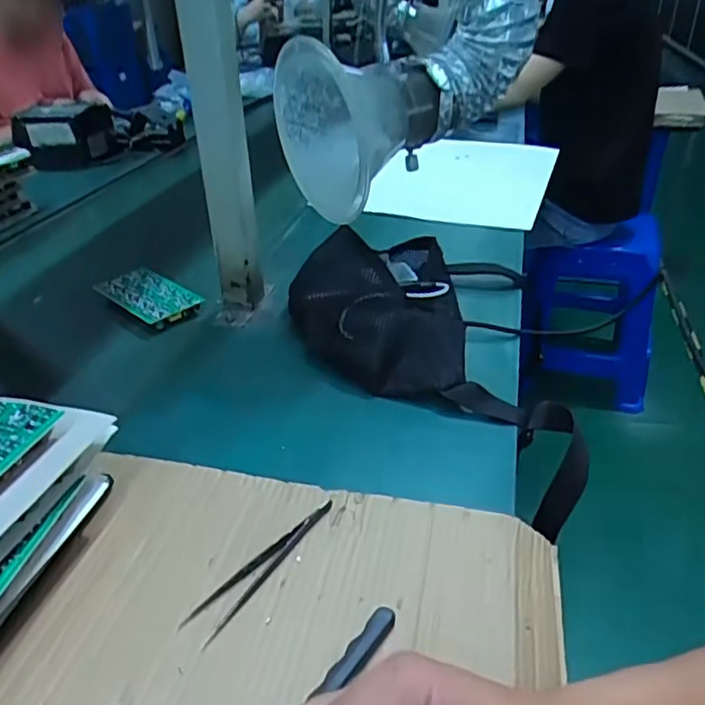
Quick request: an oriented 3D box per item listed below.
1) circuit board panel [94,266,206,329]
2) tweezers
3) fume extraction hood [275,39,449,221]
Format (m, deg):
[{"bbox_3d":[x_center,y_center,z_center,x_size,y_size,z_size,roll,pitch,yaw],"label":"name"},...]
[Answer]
[{"bbox_3d":[-0.239,-0.067,0.727,0.131,0.014,0.067,24,40,34],"label":"circuit board panel"},{"bbox_3d":[-0.059,0.139,0.416,0.023,0.007,0.129,21,39,31],"label":"tweezers"},{"bbox_3d":[0.008,-0.224,0.620,0.128,0.147,0.142,-16,35,-23],"label":"fume extraction hood"}]

